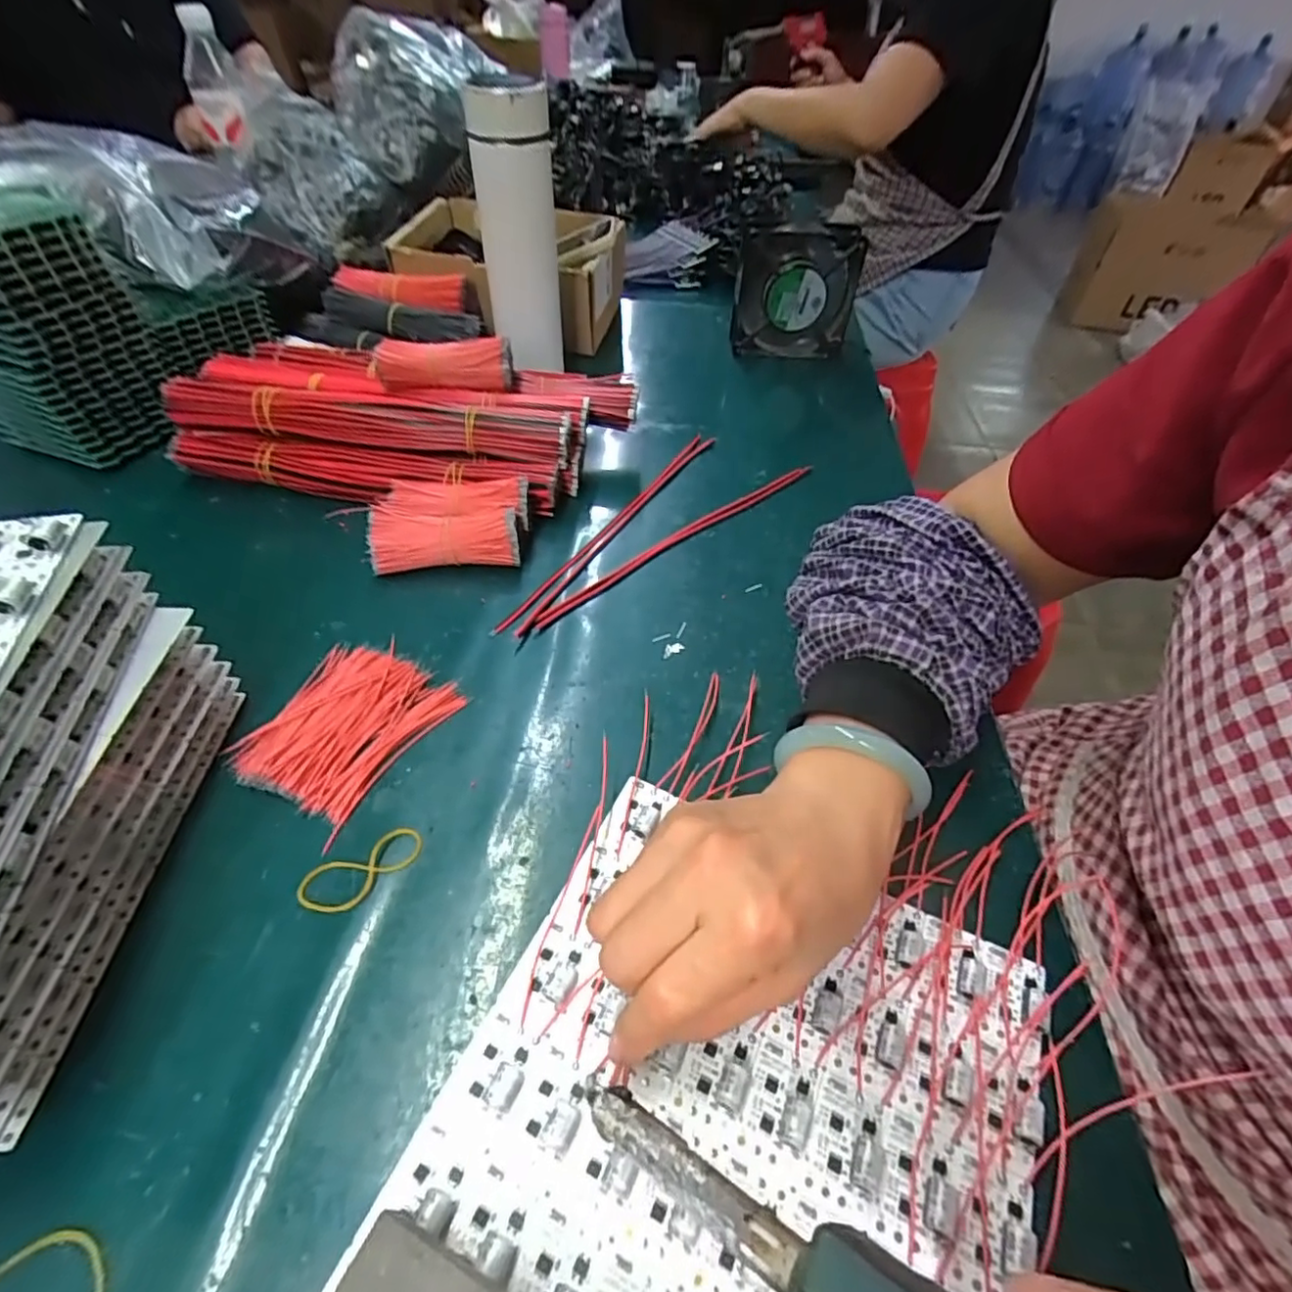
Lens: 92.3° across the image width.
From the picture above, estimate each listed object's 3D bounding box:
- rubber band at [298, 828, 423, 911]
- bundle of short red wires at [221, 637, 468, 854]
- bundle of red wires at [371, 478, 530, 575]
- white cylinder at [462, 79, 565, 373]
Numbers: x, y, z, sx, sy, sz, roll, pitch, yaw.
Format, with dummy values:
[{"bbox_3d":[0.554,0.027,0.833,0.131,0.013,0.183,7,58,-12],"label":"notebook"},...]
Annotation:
[{"bbox_3d":[-0.132,0.105,0.290,0.055,0.004,0.026,-23,53,-22],"label":"rubber band"},{"bbox_3d":[-0.166,0.041,0.343,0.088,0.012,0.101,24,51,19],"label":"bundle of short red wires"},{"bbox_3d":[-0.138,-0.086,0.441,0.105,0.040,0.063,-3,48,-5],"label":"bundle of red wires"},{"bbox_3d":[-0.118,-0.381,0.584,0.070,0.222,0.075,-7,48,-9],"label":"white cylinder"}]

